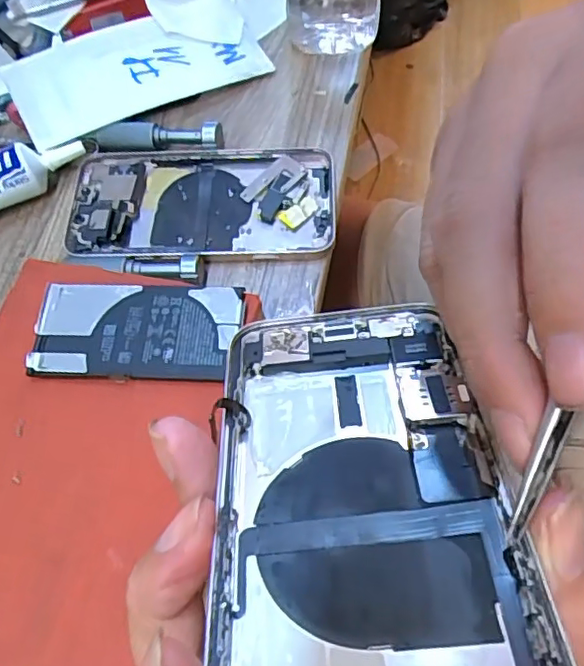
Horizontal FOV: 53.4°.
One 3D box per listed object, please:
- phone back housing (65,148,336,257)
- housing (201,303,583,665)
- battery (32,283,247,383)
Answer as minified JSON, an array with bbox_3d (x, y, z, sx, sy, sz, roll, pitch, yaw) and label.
[{"bbox_3d":[-0.051,-0.073,0.324,0.144,0.012,0.070,-1,63,4],"label":"phone back housing"},{"bbox_3d":[0.017,0.046,0.138,0.069,0.011,0.143,-3,42,-1],"label":"housing"},{"bbox_3d":[-0.066,-0.002,0.246,0.086,0.005,0.043,2,63,5],"label":"battery"}]

